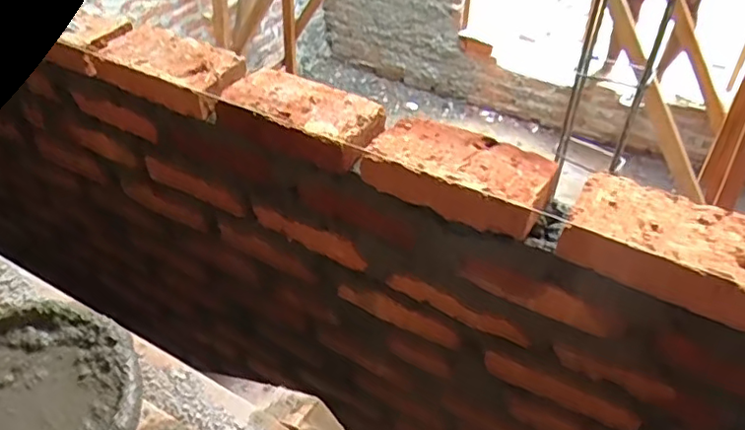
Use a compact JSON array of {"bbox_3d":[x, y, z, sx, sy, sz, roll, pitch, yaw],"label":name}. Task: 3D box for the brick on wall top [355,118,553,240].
[{"bbox_3d":[0.100,-0.051,0.639,0.202,0.047,0.099,22,48,22],"label":"brick on wall top"}]

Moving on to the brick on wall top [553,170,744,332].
[{"bbox_3d":[0.295,0.027,0.559,0.198,0.049,0.103,21,48,21],"label":"brick on wall top"}]

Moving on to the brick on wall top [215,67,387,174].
[{"bbox_3d":[-0.082,-0.125,0.724,0.213,0.048,0.104,25,49,24],"label":"brick on wall top"}]

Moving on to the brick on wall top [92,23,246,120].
[{"bbox_3d":[-0.272,-0.204,0.804,0.227,0.055,0.100,22,48,22],"label":"brick on wall top"}]

